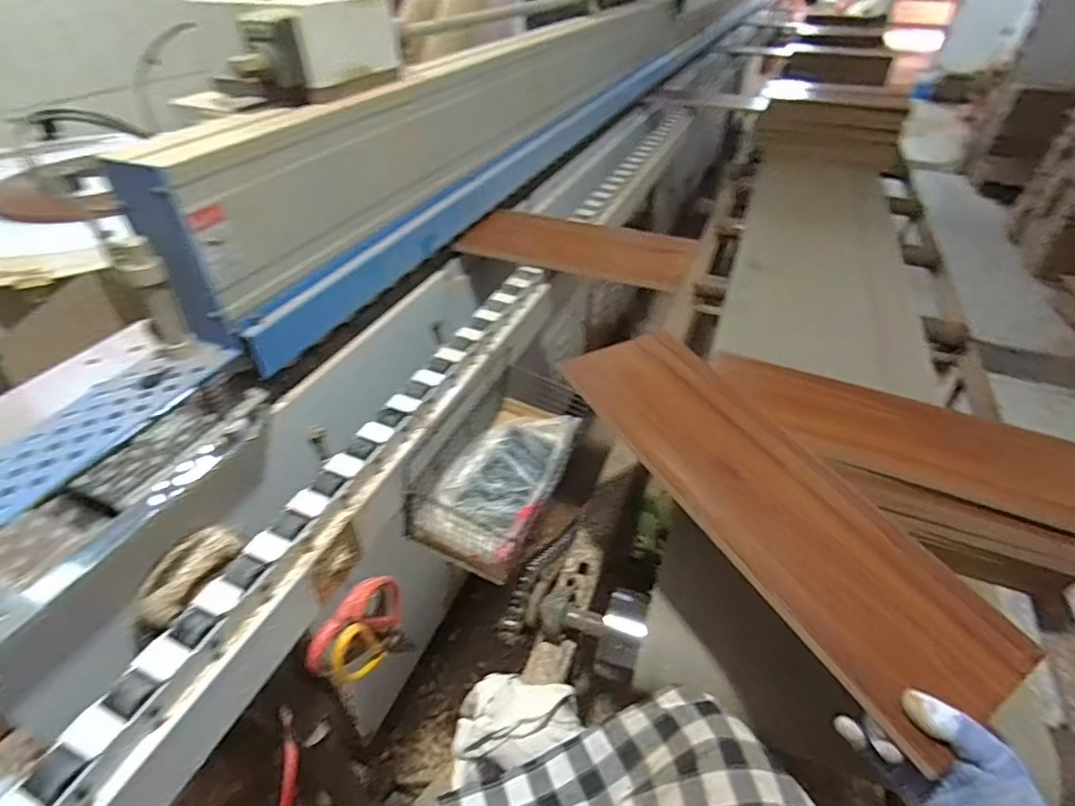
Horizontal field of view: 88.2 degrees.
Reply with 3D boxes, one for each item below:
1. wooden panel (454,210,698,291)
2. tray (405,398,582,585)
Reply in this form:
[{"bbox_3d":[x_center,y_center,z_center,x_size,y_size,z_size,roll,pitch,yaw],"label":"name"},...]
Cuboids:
[{"bbox_3d":[0.068,-0.256,0.899,0.347,0.015,0.189,16,43,16],"label":"wooden panel"},{"bbox_3d":[-0.041,0.079,0.696,0.133,0.074,0.251,17,43,16],"label":"tray"}]

